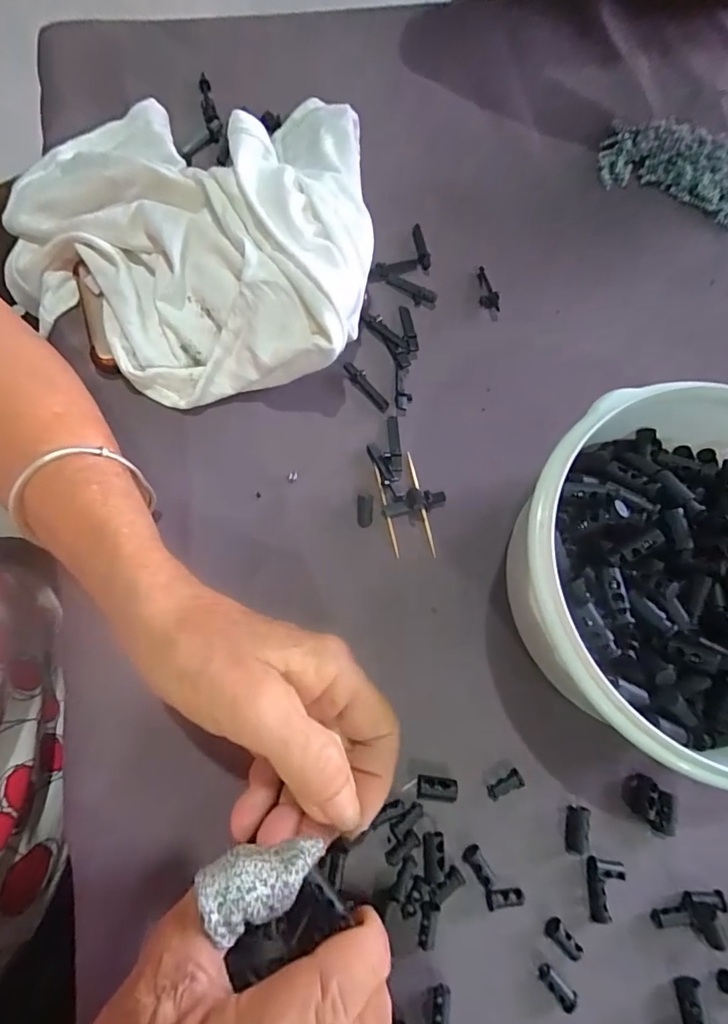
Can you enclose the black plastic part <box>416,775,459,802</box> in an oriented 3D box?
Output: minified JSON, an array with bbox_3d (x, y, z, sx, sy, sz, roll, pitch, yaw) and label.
[{"bbox_3d":[0.035,0.131,0.231,0.019,0.007,0.011,7,73,0],"label":"black plastic part"}]

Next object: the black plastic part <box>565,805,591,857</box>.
[{"bbox_3d":[0.099,0.148,0.227,0.010,0.009,0.020,15,73,2],"label":"black plastic part"}]

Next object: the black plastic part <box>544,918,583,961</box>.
[{"bbox_3d":[0.089,0.189,0.216,0.016,0.006,0.009,44,76,10],"label":"black plastic part"}]

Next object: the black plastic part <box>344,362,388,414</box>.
[{"bbox_3d":[0.002,-0.074,0.291,0.008,0.005,0.036,-39,78,-13],"label":"black plastic part"}]

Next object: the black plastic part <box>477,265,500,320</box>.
[{"bbox_3d":[0.079,-0.139,0.311,0.011,0.006,0.037,-2,73,-3],"label":"black plastic part"}]

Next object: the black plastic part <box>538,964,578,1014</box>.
[{"bbox_3d":[0.084,0.204,0.211,0.008,0.006,0.019,-38,78,-12],"label":"black plastic part"}]

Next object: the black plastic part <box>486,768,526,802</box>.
[{"bbox_3d":[0.067,0.131,0.233,0.018,0.005,0.008,-30,76,-10],"label":"black plastic part"}]

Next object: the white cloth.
[{"bbox_3d":[-0.108,-0.168,0.288,0.225,0.057,0.200,7,73,0],"label":"white cloth"}]

